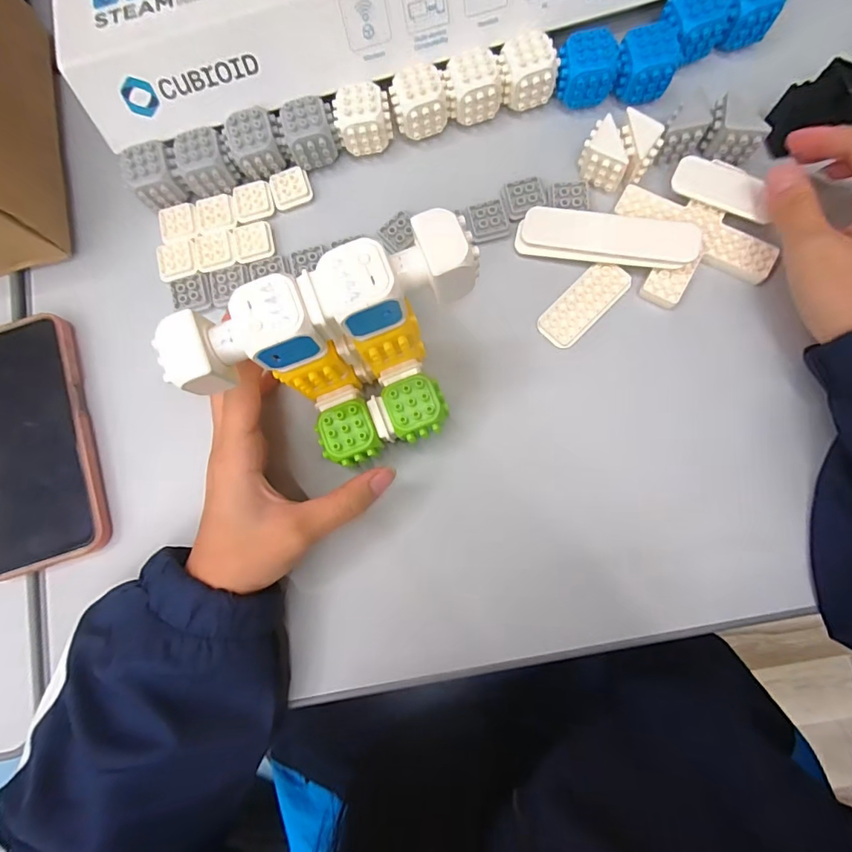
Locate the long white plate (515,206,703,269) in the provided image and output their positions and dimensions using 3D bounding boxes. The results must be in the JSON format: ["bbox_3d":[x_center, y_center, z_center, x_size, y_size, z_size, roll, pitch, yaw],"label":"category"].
[{"bbox_3d":[0.115,-0.123,0.300,0.108,0.008,0.031,11,97,13],"label":"long white plate"}]

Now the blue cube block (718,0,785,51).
[{"bbox_3d":[0.214,-0.277,0.310,0.032,0.032,0.031,-7,80,3],"label":"blue cube block"}]

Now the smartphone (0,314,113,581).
[{"bbox_3d":[-0.268,0.011,0.314,0.081,0.016,0.168,-18,79,1],"label":"smartphone"}]

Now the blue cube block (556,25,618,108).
[{"bbox_3d":[0.106,-0.237,0.314,0.036,0.037,0.031,-3,80,3],"label":"blue cube block"}]

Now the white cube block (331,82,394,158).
[{"bbox_3d":[-0.042,-0.208,0.322,0.036,0.037,0.031,-4,80,3],"label":"white cube block"}]

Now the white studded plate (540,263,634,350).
[{"bbox_3d":[0.103,-0.080,0.306,0.066,0.010,0.027,-45,80,-4],"label":"white studded plate"}]

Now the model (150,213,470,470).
[{"bbox_3d":[-0.036,-0.028,0.231,0.132,0.090,0.072,-23,81,0],"label":"model"}]

